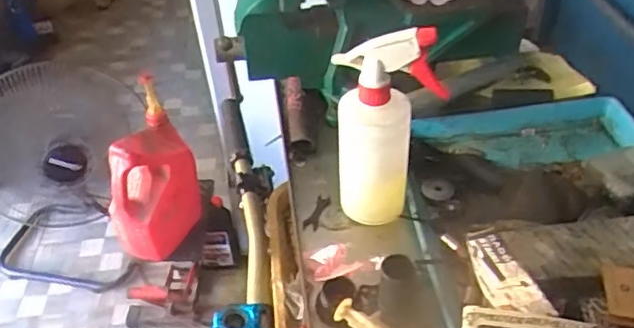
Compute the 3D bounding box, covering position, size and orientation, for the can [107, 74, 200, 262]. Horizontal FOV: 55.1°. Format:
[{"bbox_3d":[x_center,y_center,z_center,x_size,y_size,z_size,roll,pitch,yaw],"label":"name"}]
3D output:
[{"bbox_3d":[-0.388,0.042,1.404,0.147,0.331,0.204,28,50,32],"label":"can"}]

